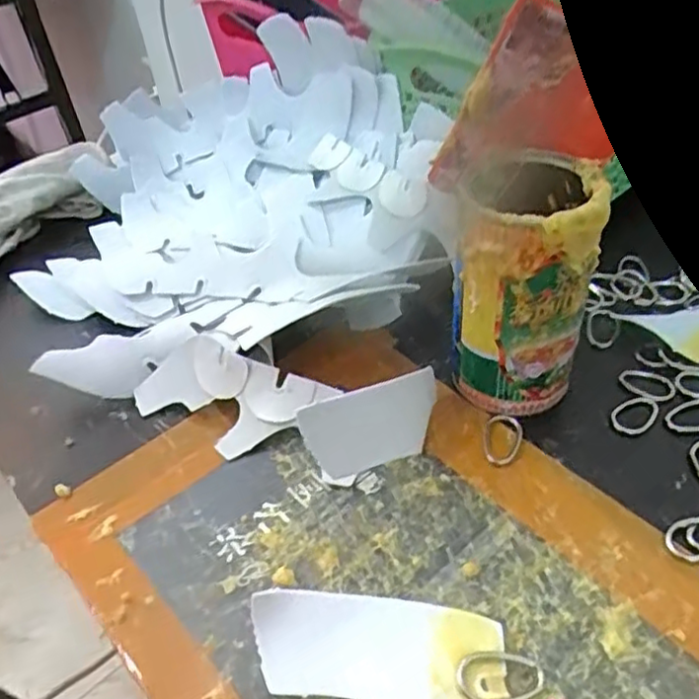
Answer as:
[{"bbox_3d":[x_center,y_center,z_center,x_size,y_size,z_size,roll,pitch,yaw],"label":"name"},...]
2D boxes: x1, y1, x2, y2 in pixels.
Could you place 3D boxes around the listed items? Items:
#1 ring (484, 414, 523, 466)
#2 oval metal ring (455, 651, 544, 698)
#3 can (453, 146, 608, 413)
[{"bbox_3d":[0.080,0.047,0.357,0.019,0.004,0.032,8,44,15],"label":"ring"},{"bbox_3d":[0.058,0.127,0.265,0.034,0.004,0.020,-1,53,-8],"label":"oval metal ring"},{"bbox_3d":[0.087,-0.030,0.350,0.062,0.125,0.063,-3,43,3],"label":"can"}]

